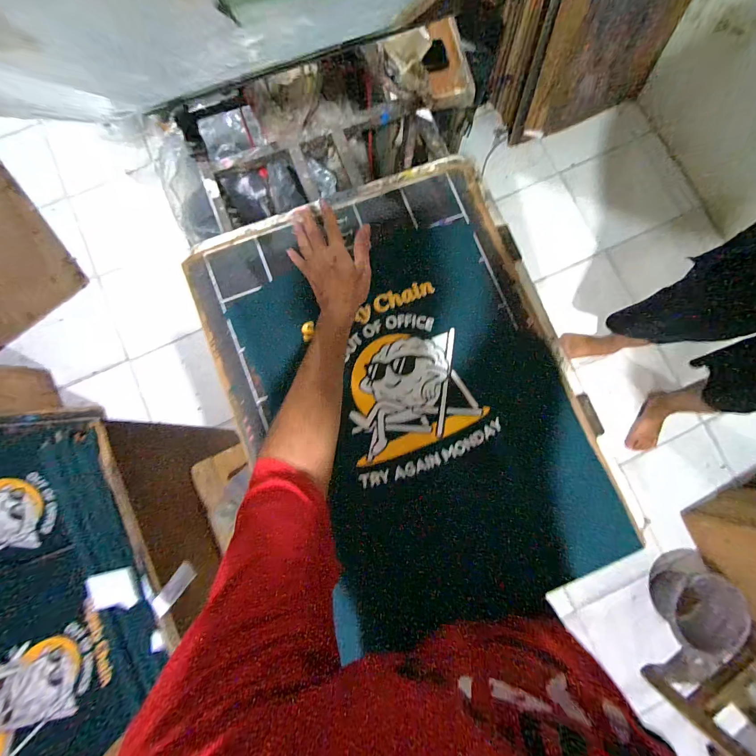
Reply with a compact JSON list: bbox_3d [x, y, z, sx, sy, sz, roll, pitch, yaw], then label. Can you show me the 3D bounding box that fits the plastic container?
[{"bbox_3d":[1.100,0.772,1.178,0.277,0.106,0.268,40,84,5],"label":"plastic container"}]

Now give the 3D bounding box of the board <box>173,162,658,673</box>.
[{"bbox_3d":[0.048,0.020,0.622,0.593,0.046,0.808,-21,84,-4],"label":"board"}]

